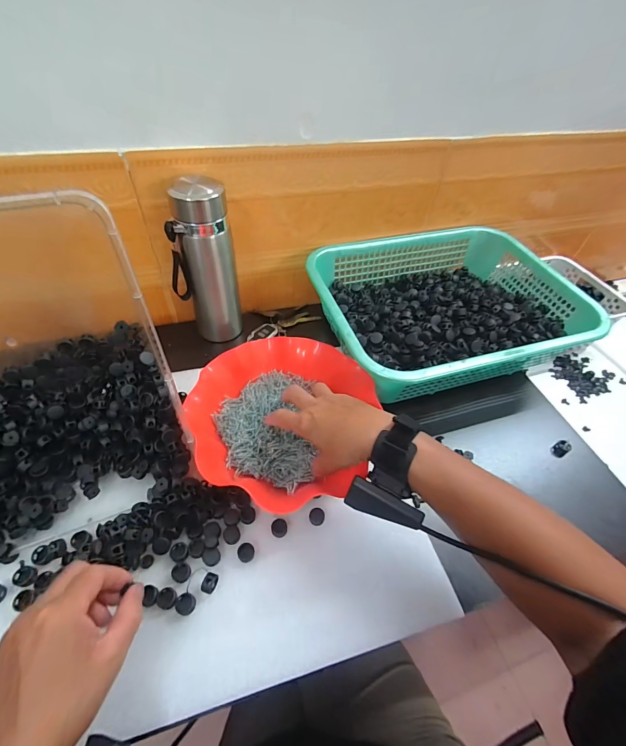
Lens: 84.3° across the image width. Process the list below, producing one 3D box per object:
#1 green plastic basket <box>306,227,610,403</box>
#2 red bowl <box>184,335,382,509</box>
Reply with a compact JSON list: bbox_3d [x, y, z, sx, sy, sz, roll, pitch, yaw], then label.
[{"bbox_3d":[0.200,-0.102,0.538,0.382,0.088,0.299,-10,52,-13],"label":"green plastic basket"},{"bbox_3d":[-0.039,0.049,0.427,0.209,0.046,0.209,3,51,-3],"label":"red bowl"}]

